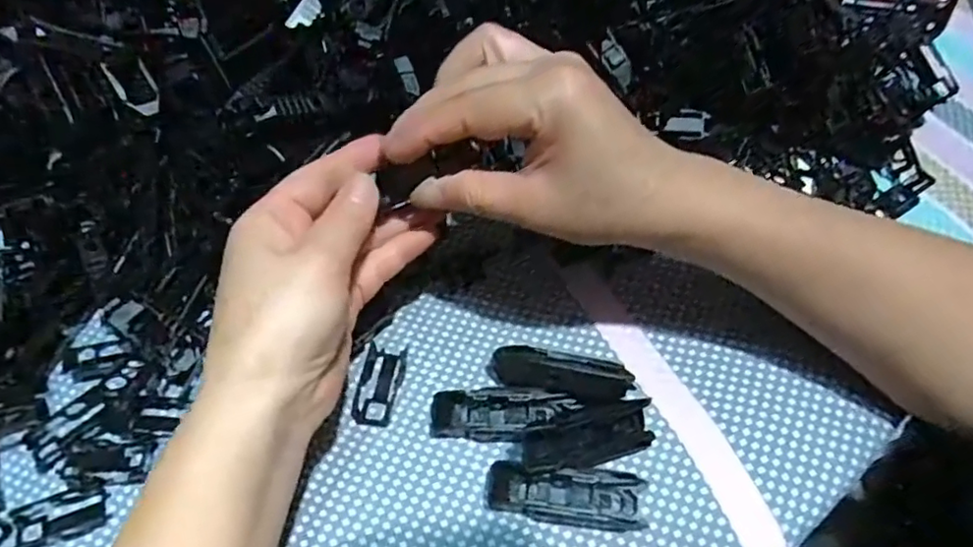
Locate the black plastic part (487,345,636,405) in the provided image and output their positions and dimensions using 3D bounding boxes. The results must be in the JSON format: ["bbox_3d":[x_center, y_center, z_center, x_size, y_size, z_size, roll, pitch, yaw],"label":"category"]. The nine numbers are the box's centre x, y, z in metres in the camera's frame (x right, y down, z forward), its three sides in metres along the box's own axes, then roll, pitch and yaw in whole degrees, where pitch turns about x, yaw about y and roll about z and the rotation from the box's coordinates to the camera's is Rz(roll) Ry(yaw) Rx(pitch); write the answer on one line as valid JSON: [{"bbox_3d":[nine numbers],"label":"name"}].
[{"bbox_3d":[0.035,0.049,0.295,0.068,0.011,0.022,11,60,11],"label":"black plastic part"}]

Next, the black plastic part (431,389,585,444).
[{"bbox_3d":[0.008,0.065,0.283,0.069,0.013,0.022,-1,58,3],"label":"black plastic part"}]

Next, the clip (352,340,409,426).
[{"bbox_3d":[-0.054,0.054,0.300,0.022,0.004,0.041,7,59,8],"label":"clip"}]

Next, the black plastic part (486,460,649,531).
[{"bbox_3d":[0.034,0.096,0.264,0.067,0.011,0.022,5,59,7],"label":"black plastic part"}]

